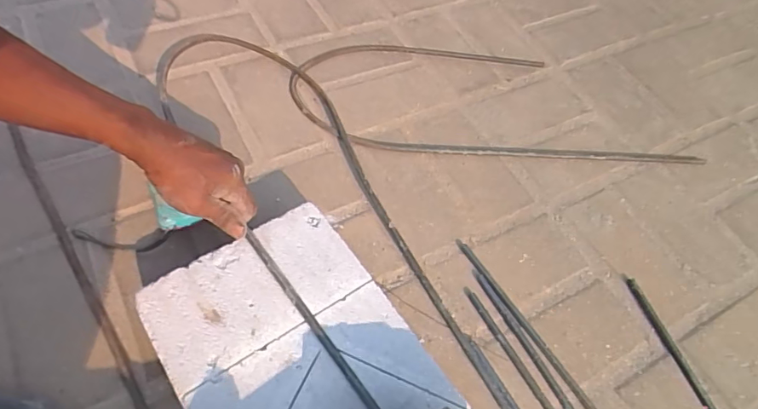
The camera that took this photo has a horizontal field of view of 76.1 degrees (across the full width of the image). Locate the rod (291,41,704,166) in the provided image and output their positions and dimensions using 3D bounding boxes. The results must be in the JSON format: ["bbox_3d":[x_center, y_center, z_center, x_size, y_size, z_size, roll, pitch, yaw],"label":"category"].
[{"bbox_3d":[0.170,-0.161,0.744,0.596,0.019,0.219,4,58,-2],"label":"rod"}]

